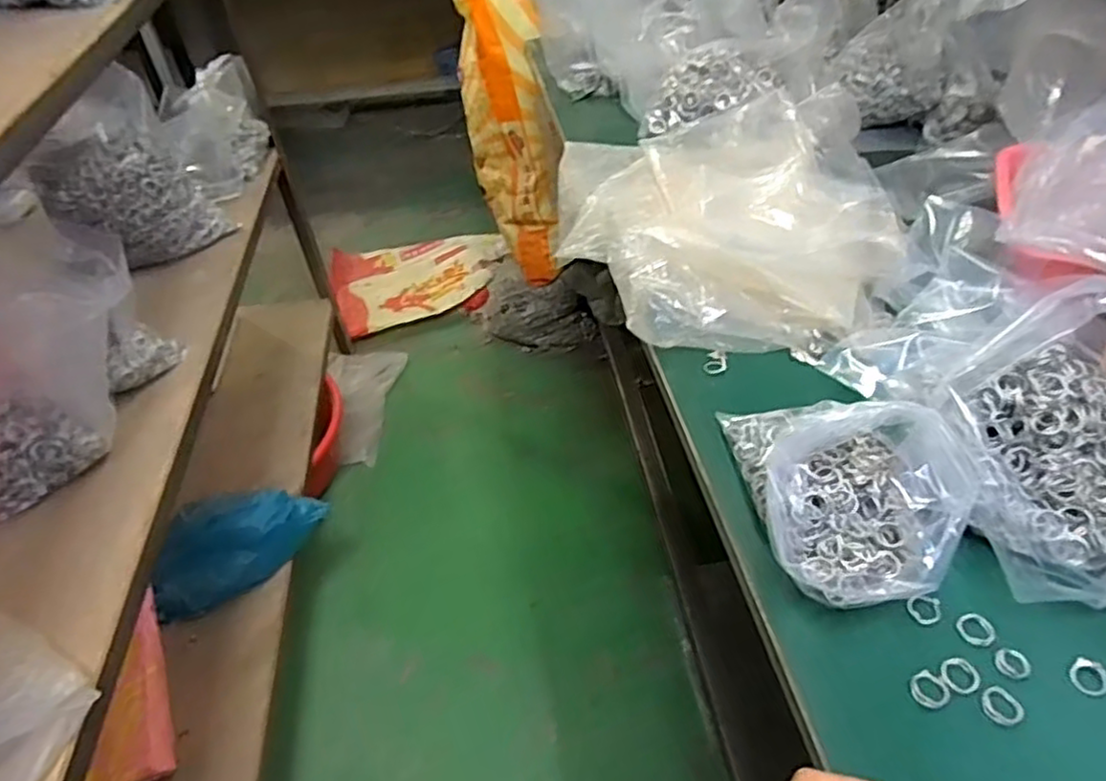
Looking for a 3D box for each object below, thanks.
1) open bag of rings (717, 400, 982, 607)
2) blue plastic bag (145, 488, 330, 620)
[{"bbox_3d":[0.226,0.064,0.514,0.142,0.100,0.177,-2,45,2],"label":"open bag of rings"},{"bbox_3d":[-0.501,0.238,1.092,0.277,0.127,0.095,-31,50,-25],"label":"blue plastic bag"}]

